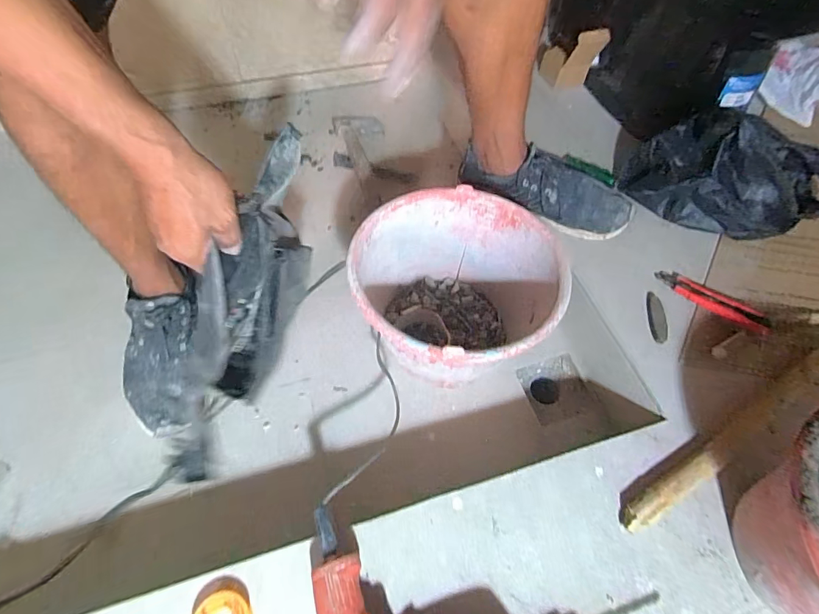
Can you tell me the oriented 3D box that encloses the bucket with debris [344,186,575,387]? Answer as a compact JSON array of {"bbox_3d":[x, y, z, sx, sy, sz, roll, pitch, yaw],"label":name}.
[{"bbox_3d":[0.060,-0.005,0.662,0.273,0.199,0.273,1,56,-1],"label":"bucket with debris"}]

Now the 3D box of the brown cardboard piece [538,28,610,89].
[{"bbox_3d":[0.342,-0.516,0.915,0.104,0.112,0.060,21,58,12],"label":"brown cardboard piece"}]

